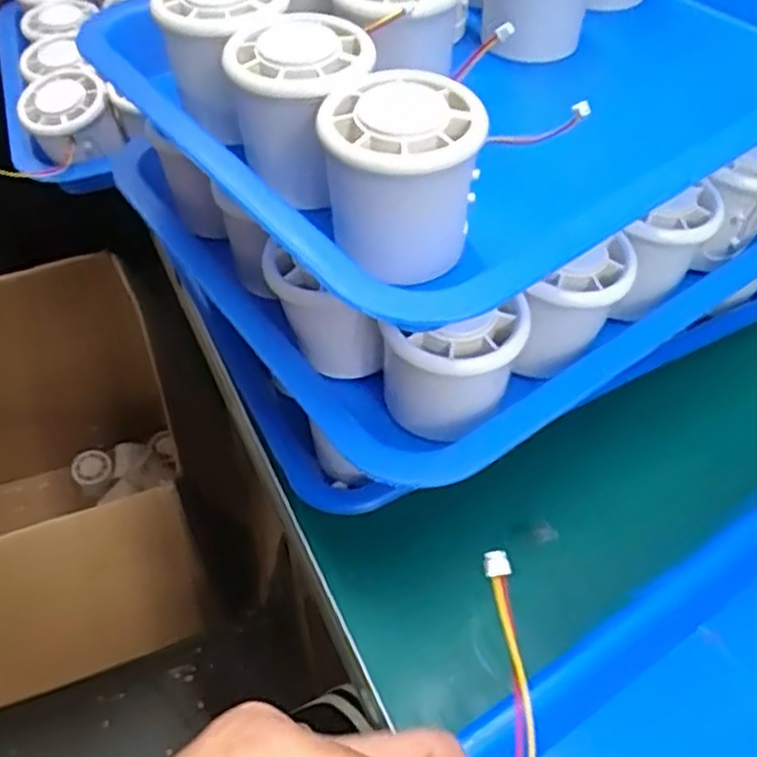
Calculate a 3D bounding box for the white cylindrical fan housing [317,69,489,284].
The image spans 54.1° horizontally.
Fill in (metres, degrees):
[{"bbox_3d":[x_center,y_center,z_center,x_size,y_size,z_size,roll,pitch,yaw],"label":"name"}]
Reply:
[{"bbox_3d":[0.008,-0.068,0.271,0.053,0.061,0.053,4,52,2],"label":"white cylindrical fan housing"}]

